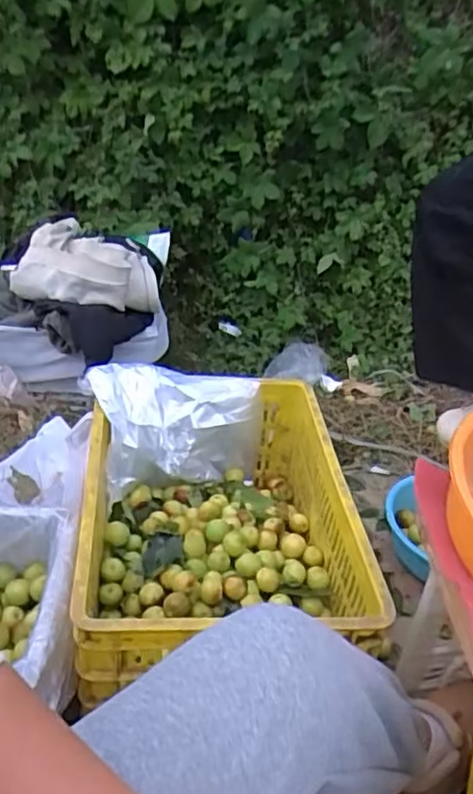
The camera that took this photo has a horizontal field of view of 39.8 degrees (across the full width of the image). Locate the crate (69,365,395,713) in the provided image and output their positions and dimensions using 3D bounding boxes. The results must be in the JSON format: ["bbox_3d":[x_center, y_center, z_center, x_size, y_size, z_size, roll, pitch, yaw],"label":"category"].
[{"bbox_3d":[-0.034,0.174,0.968,0.363,0.220,0.519,0,32,-9],"label":"crate"}]

